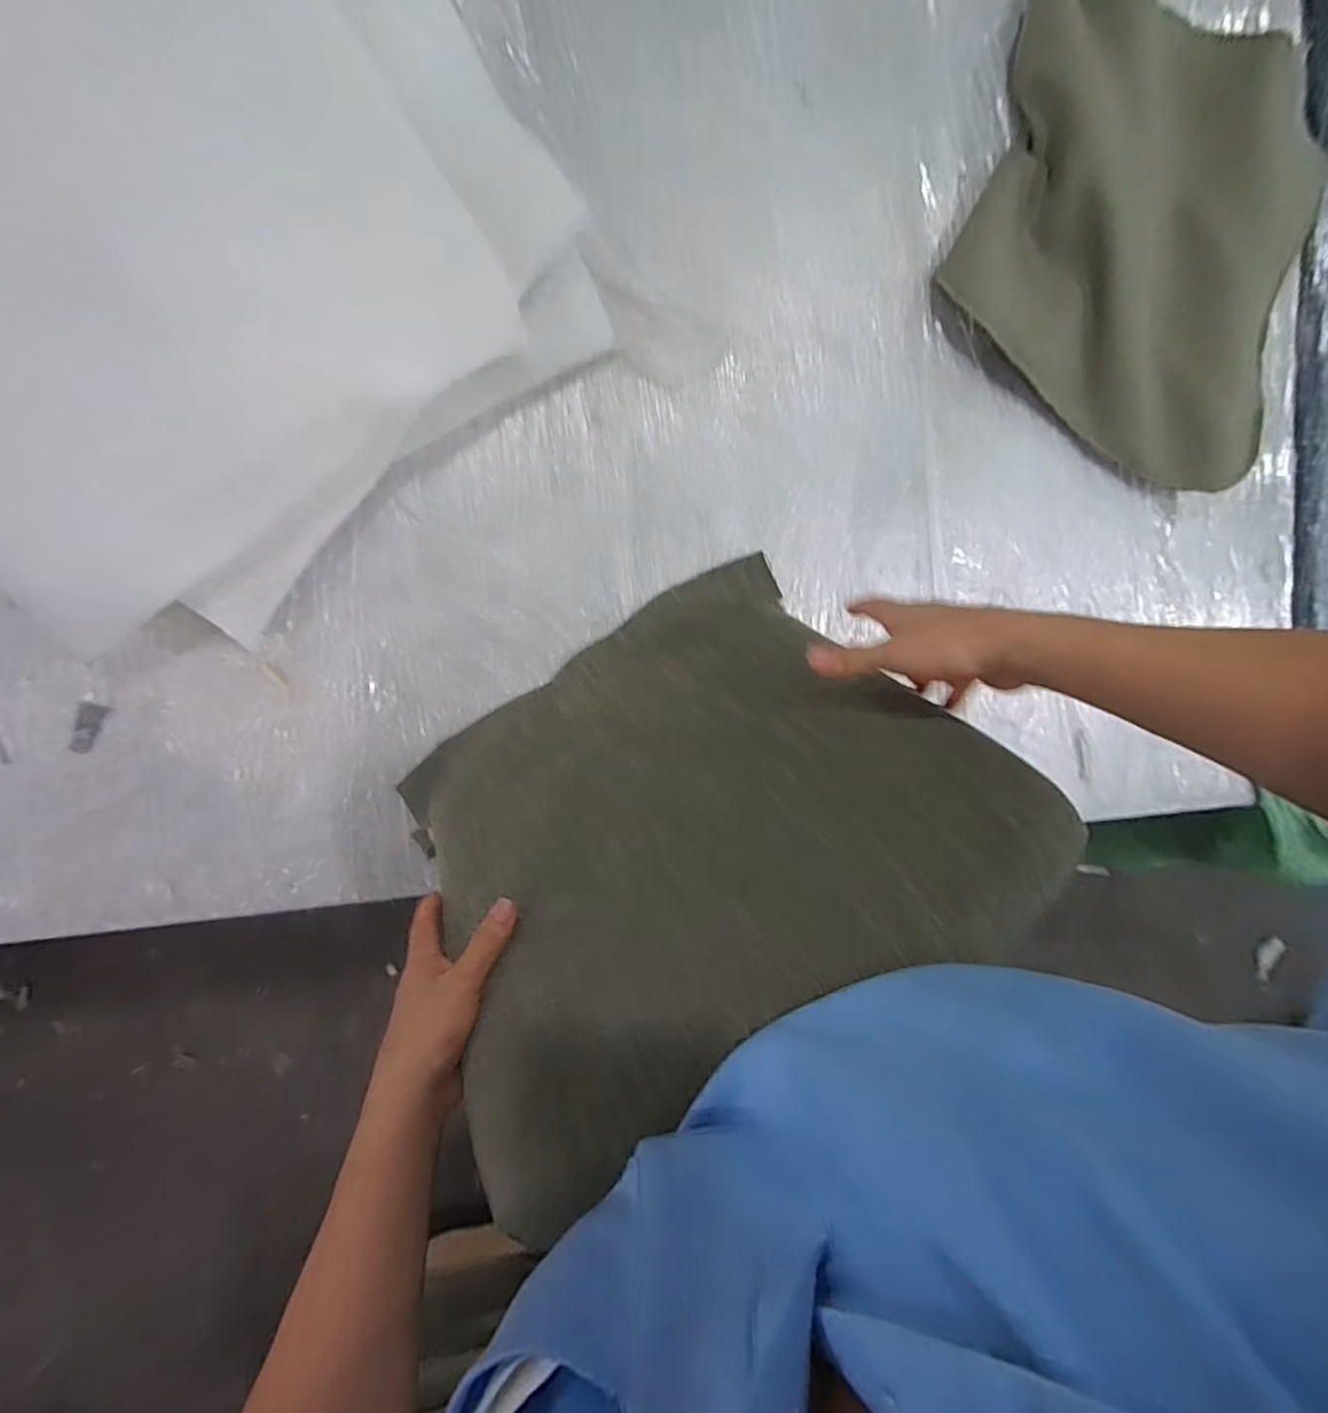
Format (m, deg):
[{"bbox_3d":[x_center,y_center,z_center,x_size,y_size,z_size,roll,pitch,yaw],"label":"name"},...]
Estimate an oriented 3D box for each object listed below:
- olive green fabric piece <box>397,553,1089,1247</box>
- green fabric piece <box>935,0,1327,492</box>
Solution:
[{"bbox_3d":[0.000,0.075,0.492,0.427,0.434,0.043,-31,128,-4],"label":"olive green fabric piece"},{"bbox_3d":[0.544,-0.532,0.654,0.421,0.063,0.476,20,92,-9],"label":"green fabric piece"}]

